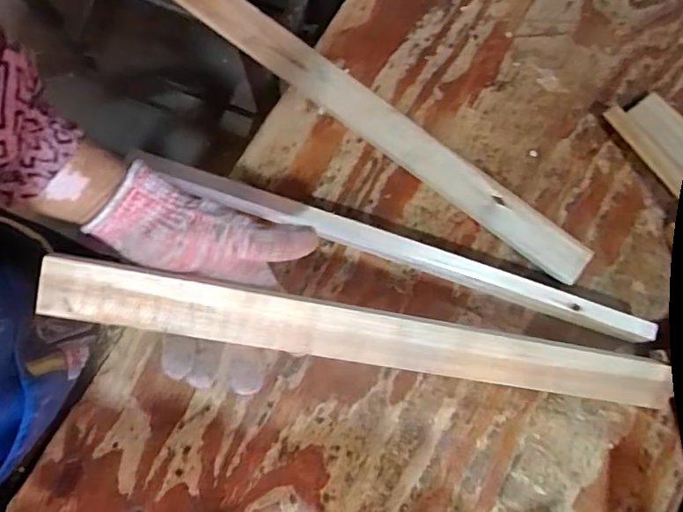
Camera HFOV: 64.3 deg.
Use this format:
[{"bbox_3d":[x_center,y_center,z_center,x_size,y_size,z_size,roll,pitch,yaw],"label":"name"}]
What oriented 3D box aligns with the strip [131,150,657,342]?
[{"bbox_3d":[0.041,-0.009,0.498,0.470,0.039,0.018,19,79,3],"label":"strip"}]

